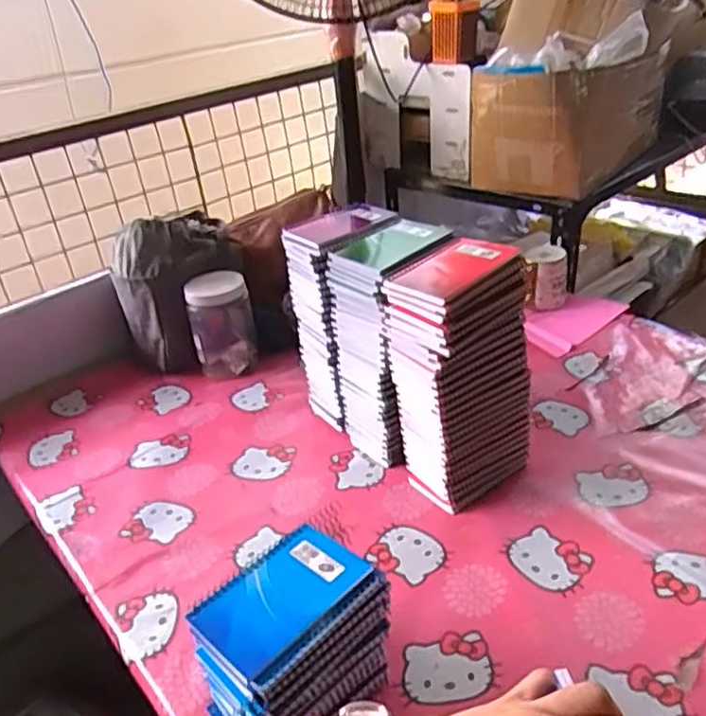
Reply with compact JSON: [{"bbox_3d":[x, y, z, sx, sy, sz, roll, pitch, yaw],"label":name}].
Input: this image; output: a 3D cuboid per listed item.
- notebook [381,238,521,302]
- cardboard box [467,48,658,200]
[{"bbox_3d":[0.106,-0.099,0.709,0.135,0.011,0.097,-30,37,-28],"label":"notebook"},{"bbox_3d":[0.404,-0.460,1.269,0.241,0.201,0.347,20,40,38],"label":"cardboard box"}]

